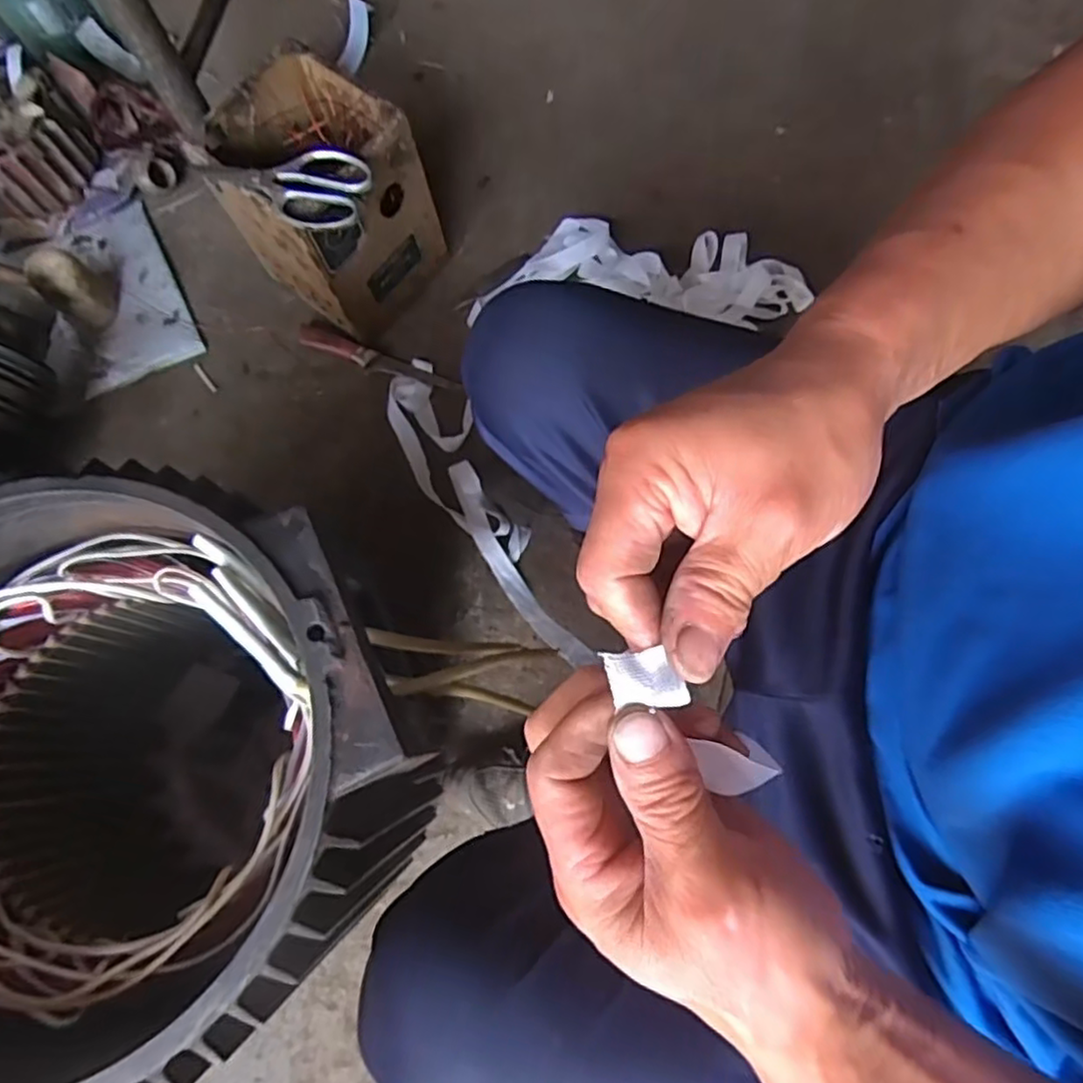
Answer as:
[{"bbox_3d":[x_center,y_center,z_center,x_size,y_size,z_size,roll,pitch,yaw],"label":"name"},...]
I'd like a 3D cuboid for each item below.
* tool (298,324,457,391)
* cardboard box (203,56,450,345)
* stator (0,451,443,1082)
[{"bbox_3d":[-0.229,-0.250,0.939,0.238,0.021,0.032,23,78,7],"label":"tool"},{"bbox_3d":[-0.276,-0.429,0.872,0.227,0.242,0.189,34,79,9],"label":"cardboard box"},{"bbox_3d":[-0.274,0.175,0.606,0.347,0.468,0.352,-1,76,2],"label":"stator"}]

